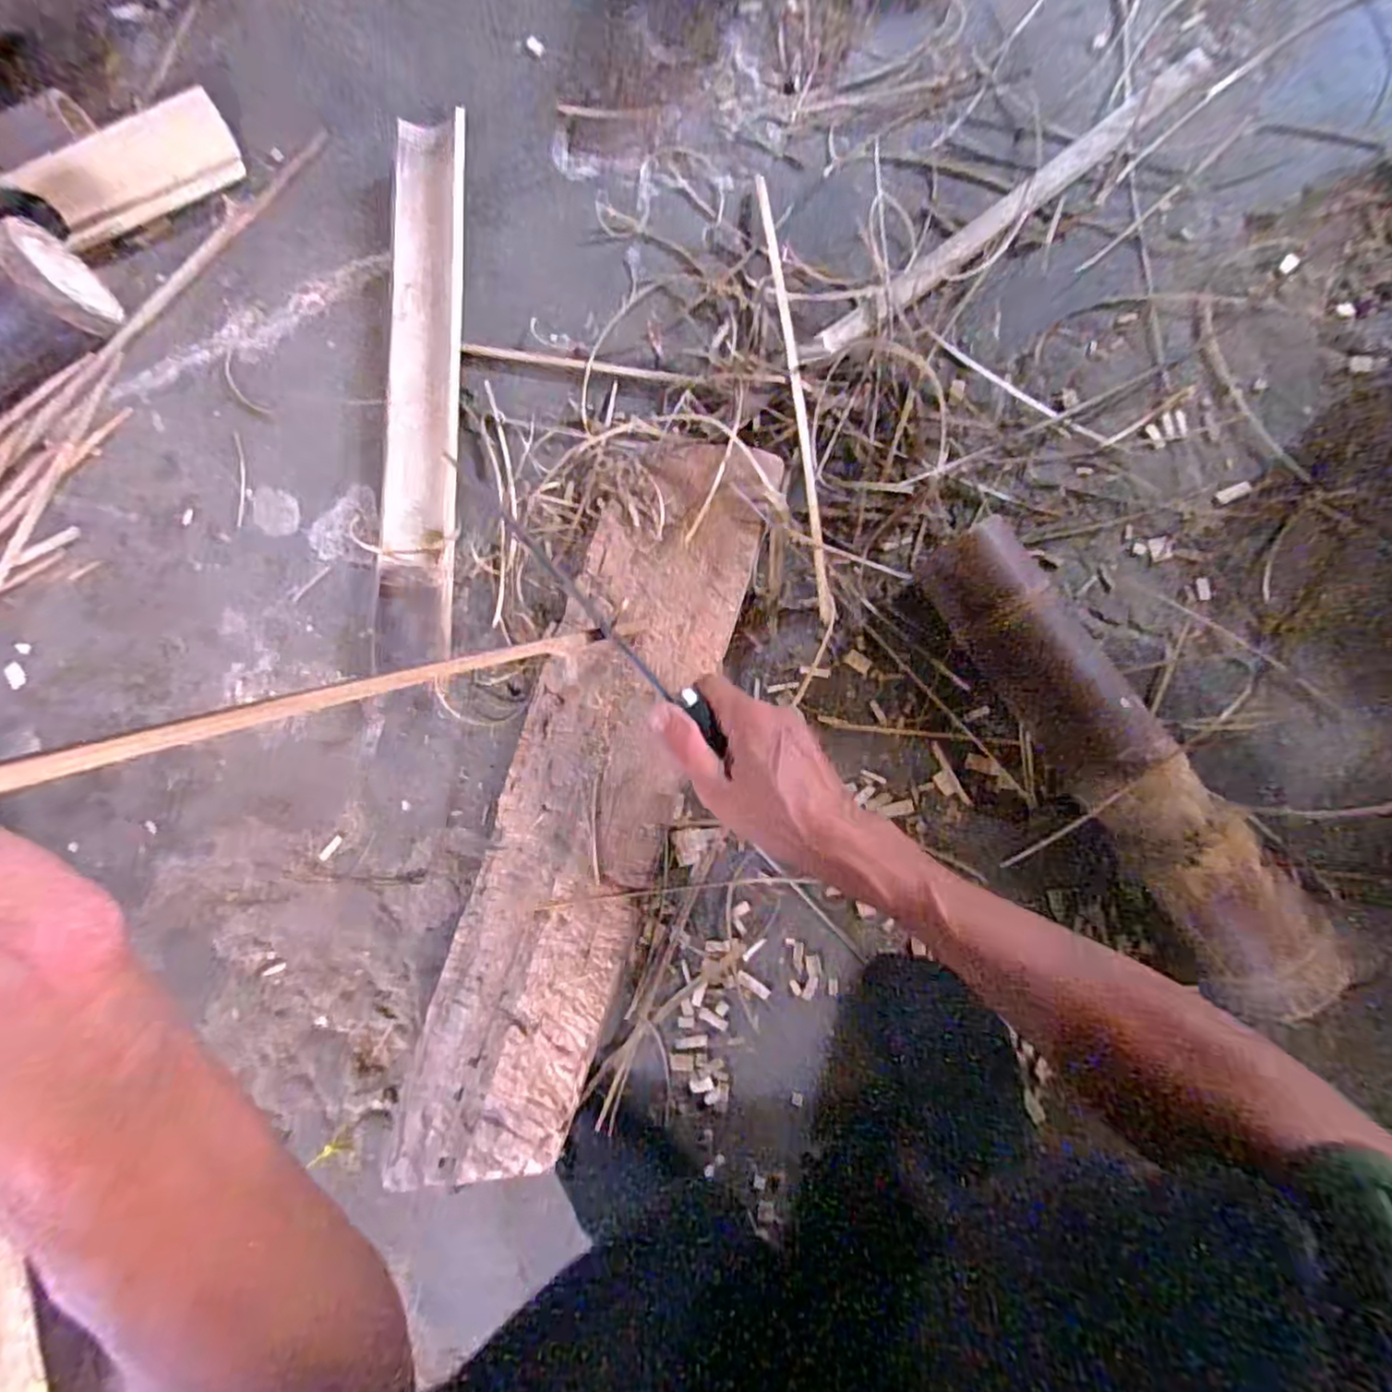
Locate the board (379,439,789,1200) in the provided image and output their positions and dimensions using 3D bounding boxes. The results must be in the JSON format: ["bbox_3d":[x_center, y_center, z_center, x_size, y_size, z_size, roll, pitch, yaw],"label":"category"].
[{"bbox_3d":[-0.078,0.080,0.503,0.126,0.053,0.544,17,87,7],"label":"board"}]

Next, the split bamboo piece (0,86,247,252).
[{"bbox_3d":[-0.478,-0.437,0.580,0.182,0.053,0.054,-27,84,3],"label":"split bamboo piece"}]

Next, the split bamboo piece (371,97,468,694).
[{"bbox_3d":[-0.220,-0.241,0.556,0.060,0.027,0.435,2,86,5],"label":"split bamboo piece"}]

